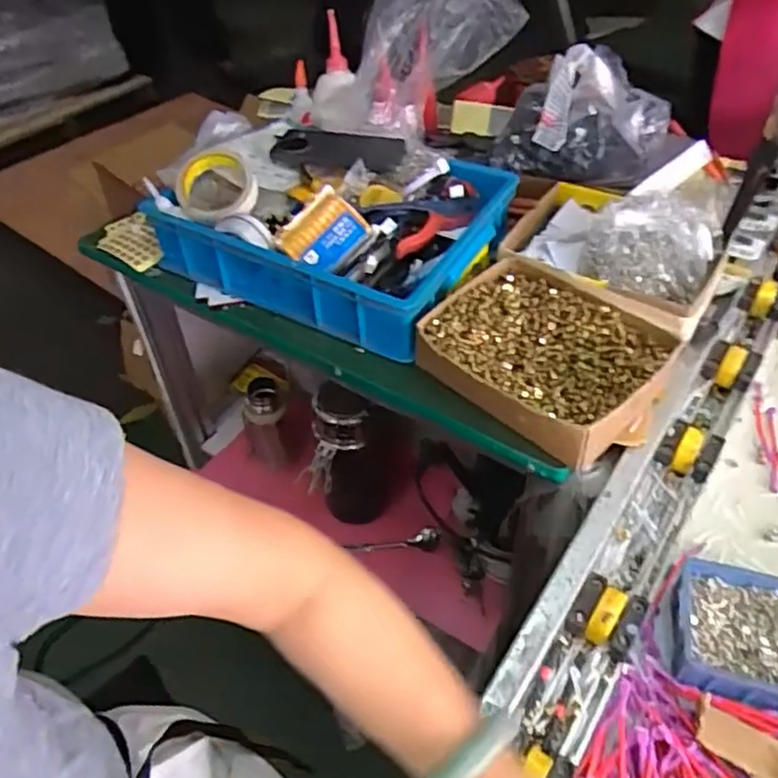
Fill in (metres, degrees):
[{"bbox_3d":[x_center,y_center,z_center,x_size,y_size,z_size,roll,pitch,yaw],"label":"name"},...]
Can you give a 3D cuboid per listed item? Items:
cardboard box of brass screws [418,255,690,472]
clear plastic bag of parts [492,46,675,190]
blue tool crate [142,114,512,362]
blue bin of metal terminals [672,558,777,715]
[{"bbox_3d":[0.157,-0.035,0.689,0.224,0.057,0.191,31,54,29],"label":"cardboard box of brass screws"},{"bbox_3d":[0.264,-0.367,0.909,0.205,0.084,0.229,13,47,15],"label":"clear plastic bag of parts"},{"bbox_3d":[-0.086,-0.215,0.847,0.432,0.107,0.283,22,50,22],"label":"blue tool crate"},{"bbox_3d":[0.310,0.207,0.554,0.154,0.048,0.107,11,46,13],"label":"blue bin of metal terminals"}]

